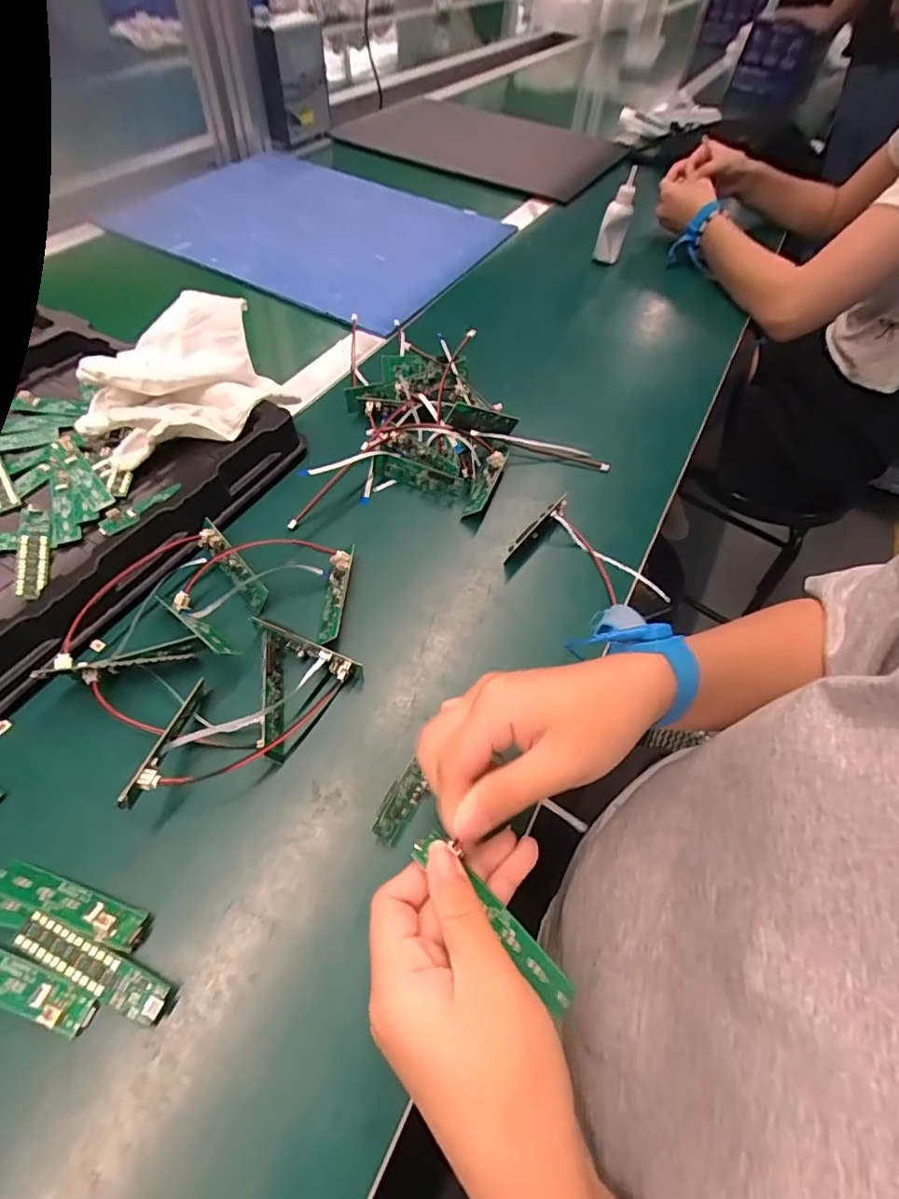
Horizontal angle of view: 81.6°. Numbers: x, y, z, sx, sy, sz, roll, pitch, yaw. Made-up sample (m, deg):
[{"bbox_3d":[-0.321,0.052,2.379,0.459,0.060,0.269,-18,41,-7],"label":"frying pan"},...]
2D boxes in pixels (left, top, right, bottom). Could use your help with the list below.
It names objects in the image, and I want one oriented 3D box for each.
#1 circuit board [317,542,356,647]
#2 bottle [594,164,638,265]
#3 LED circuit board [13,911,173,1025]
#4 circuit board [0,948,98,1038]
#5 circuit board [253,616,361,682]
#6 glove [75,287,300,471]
[{"bbox_3d":[-0.082,-0.003,0.374,0.016,0.014,0.080,5,55,-2],"label":"circuit board"},{"bbox_3d":[0.222,-0.505,0.686,0.029,0.107,0.028,28,57,14],"label":"bottle"},{"bbox_3d":[-0.172,0.176,0.251,0.081,0.008,0.018,22,56,10],"label":"LED circuit board"},{"bbox_3d":[-0.208,0.179,0.245,0.086,0.006,0.018,17,55,7],"label":"circuit board"},{"bbox_3d":[-0.096,0.034,0.346,0.074,0.022,0.012,21,56,9],"label":"circuit board"},{"bbox_3d":[-0.226,-0.183,0.441,0.164,0.072,0.102,-31,63,-24],"label":"glove"}]

